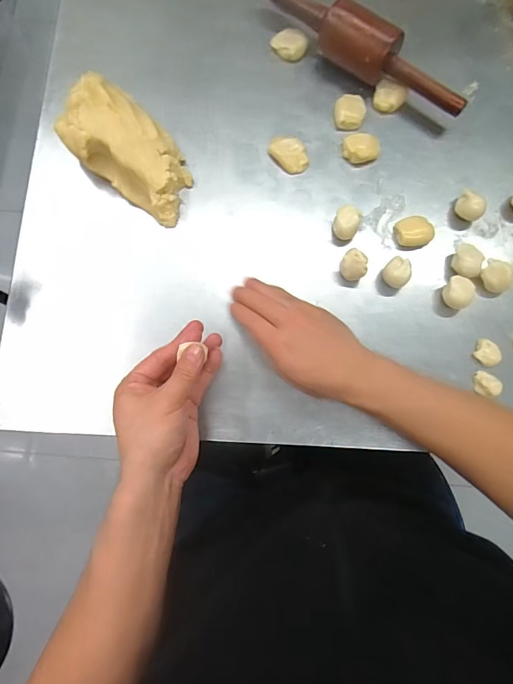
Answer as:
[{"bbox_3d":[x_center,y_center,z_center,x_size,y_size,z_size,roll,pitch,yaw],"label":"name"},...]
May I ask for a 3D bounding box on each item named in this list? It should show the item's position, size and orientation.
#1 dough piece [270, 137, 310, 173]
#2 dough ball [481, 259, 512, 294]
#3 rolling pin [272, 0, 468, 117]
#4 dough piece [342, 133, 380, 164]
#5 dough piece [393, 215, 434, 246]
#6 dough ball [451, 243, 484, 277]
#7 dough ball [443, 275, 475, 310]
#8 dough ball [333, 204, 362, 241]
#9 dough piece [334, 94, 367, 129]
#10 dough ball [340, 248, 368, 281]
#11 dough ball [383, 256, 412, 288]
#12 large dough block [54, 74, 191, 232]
[{"bbox_3d":[0.042,-0.235,0.489,0.053,0.014,0.038,40,81,7],"label":"dough piece"},{"bbox_3d":[0.278,-0.075,0.456,0.032,0.028,0.029,27,79,4],"label":"dough ball"},{"bbox_3d":[0.126,-0.372,0.494,0.303,0.065,0.058,44,81,7],"label":"rolling pin"},{"bbox_3d":[0.132,-0.242,0.491,0.046,0.014,0.036,0,79,-1],"label":"dough piece"},{"bbox_3d":[0.189,-0.134,0.471,0.040,0.016,0.040,0,79,-1],"label":"dough piece"},{"bbox_3d":[0.248,-0.093,0.464,0.031,0.024,0.038,10,79,1],"label":"dough ball"},{"bbox_3d":[0.231,-0.055,0.455,0.028,0.033,0.032,26,79,4],"label":"dough ball"},{"bbox_3d":[0.106,-0.140,0.466,0.028,0.032,0.036,19,79,3],"label":"dough ball"},{"bbox_3d":[0.119,-0.293,0.500,0.038,0.015,0.047,11,79,1],"label":"dough piece"},{"bbox_3d":[0.113,-0.087,0.458,0.030,0.036,0.027,33,80,5],"label":"dough ball"},{"bbox_3d":[0.162,-0.079,0.456,0.028,0.032,0.031,-44,83,-9],"label":"dough ball"},{"bbox_3d":[-0.145,-0.227,0.464,0.165,0.069,0.096,36,80,6],"label":"large dough block"}]

